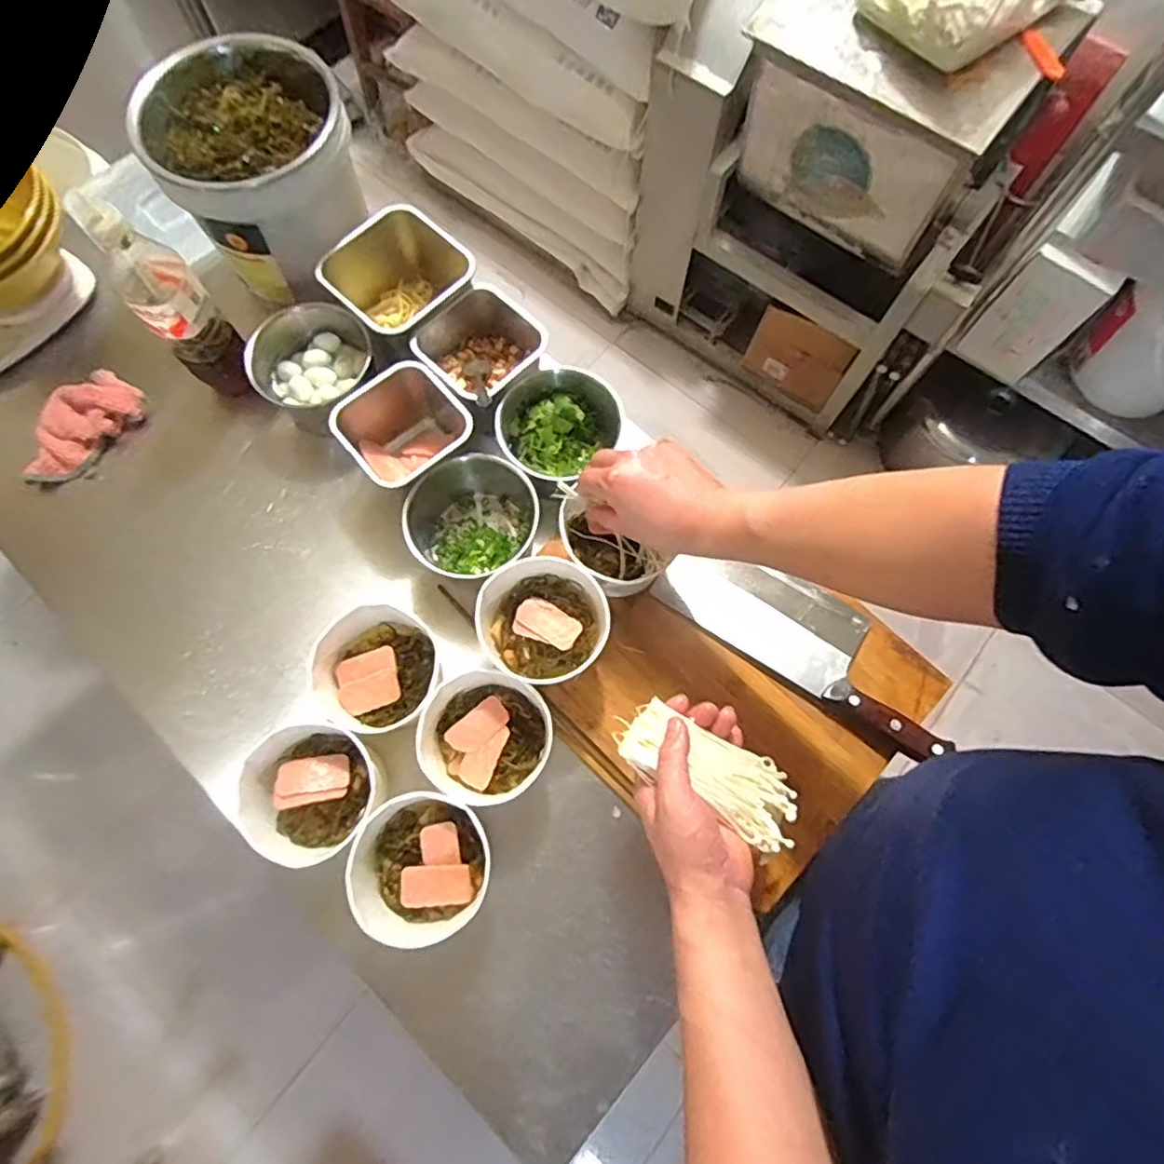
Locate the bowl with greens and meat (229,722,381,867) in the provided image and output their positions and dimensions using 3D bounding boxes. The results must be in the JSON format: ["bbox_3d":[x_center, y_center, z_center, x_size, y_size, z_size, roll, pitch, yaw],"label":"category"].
[{"bbox_3d":[-0.247,0.197,0.588,0.116,0.080,0.109,0,72,-1],"label":"bowl with greens and meat"}]

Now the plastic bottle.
[{"bbox_3d":[-0.417,-0.284,0.647,0.073,0.222,0.071,-38,77,-11],"label":"plastic bottle"}]

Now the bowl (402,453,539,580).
[{"bbox_3d":[-0.122,-0.078,0.674,0.129,0.092,0.130,0,72,-1],"label":"bowl"}]

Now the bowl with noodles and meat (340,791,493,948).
[{"bbox_3d":[-0.138,0.248,0.555,0.114,0.063,0.116,0,72,-1],"label":"bowl with noodles and meat"}]

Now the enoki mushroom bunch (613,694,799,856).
[{"bbox_3d":[0.101,0.150,0.509,0.146,0.034,0.062,30,74,4],"label":"enoki mushroom bunch"}]

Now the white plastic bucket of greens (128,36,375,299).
[{"bbox_3d":[-0.353,-0.454,0.701,0.191,0.169,0.194,0,72,-1],"label":"white plastic bucket of greens"}]

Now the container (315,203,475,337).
[{"bbox_3d":[-0.208,-0.334,0.735,0.148,0.101,0.141,42,77,12],"label":"container"}]

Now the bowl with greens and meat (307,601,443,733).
[{"bbox_3d":[-0.195,0.085,0.625,0.124,0.072,0.112,35,75,10],"label":"bowl with greens and meat"}]

